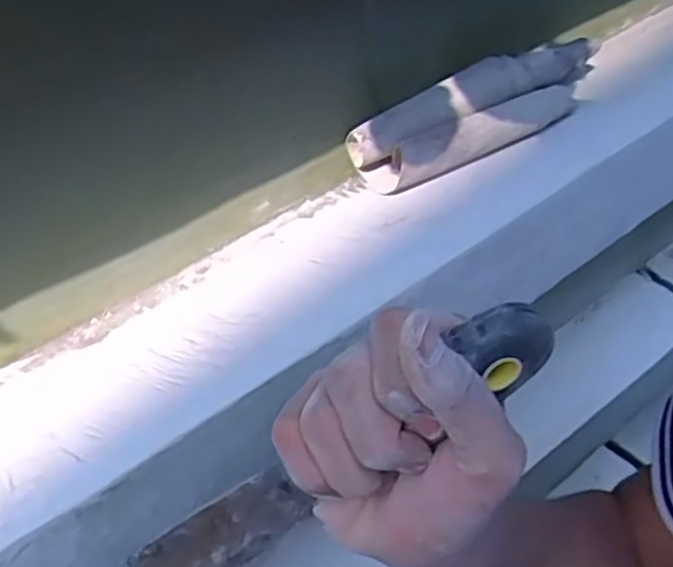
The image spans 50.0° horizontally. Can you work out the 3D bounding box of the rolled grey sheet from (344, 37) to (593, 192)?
[{"bbox_3d":[0.086,-0.096,0.403,0.164,0.042,0.035,-27,45,-21],"label":"rolled grey sheet"}]

